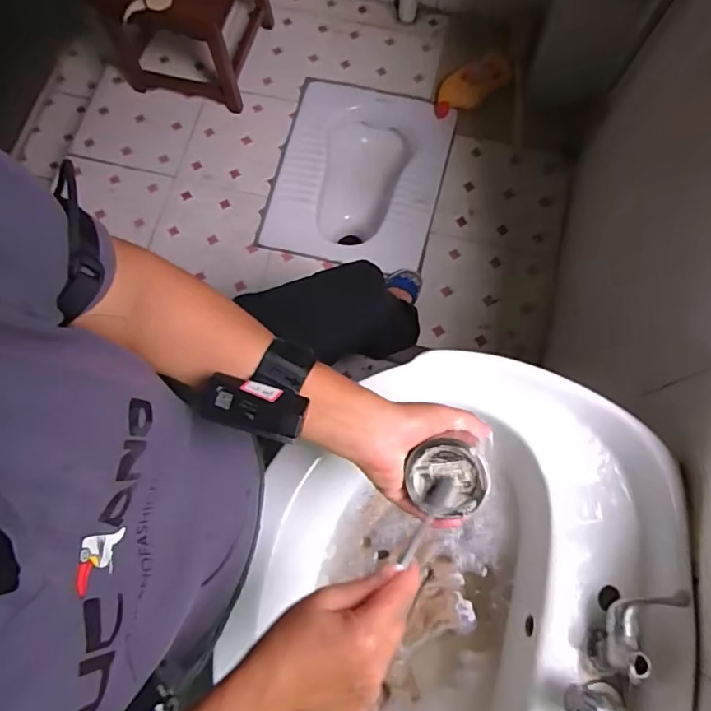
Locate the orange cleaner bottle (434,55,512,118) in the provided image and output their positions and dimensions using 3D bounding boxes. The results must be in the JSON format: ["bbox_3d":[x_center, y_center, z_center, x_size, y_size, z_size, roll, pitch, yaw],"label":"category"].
[{"bbox_3d":[0.303,-0.706,1.372,0.203,0.048,0.097,-24,74,18],"label":"orange cleaner bottle"}]

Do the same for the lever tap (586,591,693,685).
[{"bbox_3d":[0.269,0.267,0.506,0.043,0.069,0.099,24,76,7],"label":"lever tap"}]

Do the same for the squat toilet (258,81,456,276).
[{"bbox_3d":[0.012,-0.451,1.422,0.406,0.183,0.505,14,75,4],"label":"squat toilet"}]

